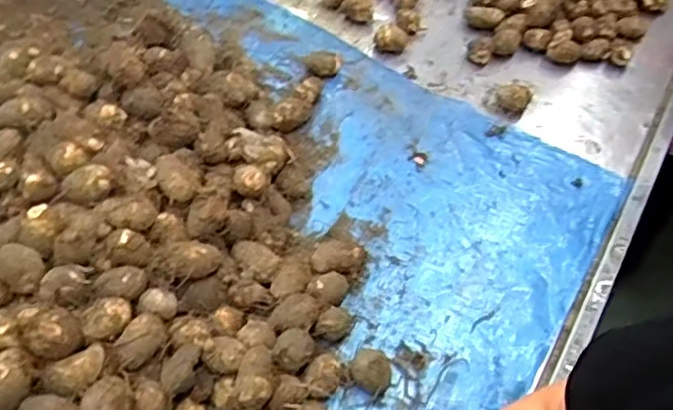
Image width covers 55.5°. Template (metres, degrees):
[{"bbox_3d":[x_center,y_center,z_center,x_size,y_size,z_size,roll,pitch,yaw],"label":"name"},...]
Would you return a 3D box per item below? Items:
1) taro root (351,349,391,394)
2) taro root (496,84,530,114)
[{"bbox_3d":[0.035,0.164,0.632,0.040,0.041,0.036,23,56,11],"label":"taro root"},{"bbox_3d":[0.241,-0.146,0.873,0.042,0.031,0.038,26,56,13],"label":"taro root"}]

